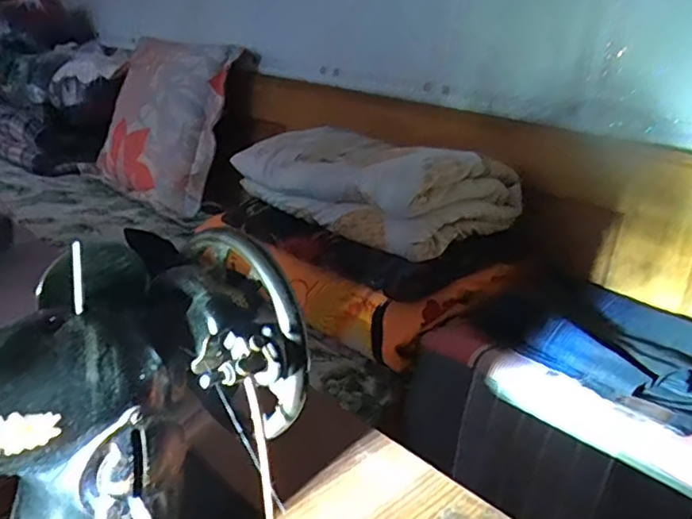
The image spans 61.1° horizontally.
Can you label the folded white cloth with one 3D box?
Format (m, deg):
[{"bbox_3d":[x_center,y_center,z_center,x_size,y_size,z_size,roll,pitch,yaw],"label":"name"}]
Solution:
[{"bbox_3d":[0.044,-0.150,1.041,0.438,0.138,0.284,24,26,38],"label":"folded white cloth"}]

